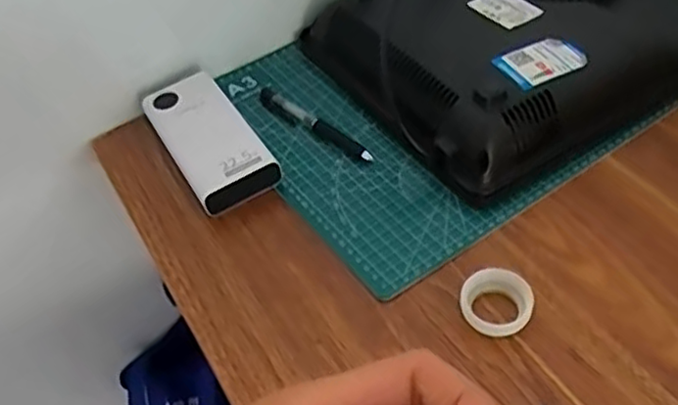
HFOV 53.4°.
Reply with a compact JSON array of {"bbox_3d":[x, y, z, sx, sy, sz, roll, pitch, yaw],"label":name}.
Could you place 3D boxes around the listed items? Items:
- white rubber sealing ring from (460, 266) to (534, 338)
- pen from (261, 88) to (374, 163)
[{"bbox_3d":[0.103,0.066,0.443,0.044,0.023,0.042,-2,48,2],"label":"white rubber sealing ring"},{"bbox_3d":[-0.024,-0.068,0.579,0.135,0.009,0.018,34,58,30],"label":"pen"}]

